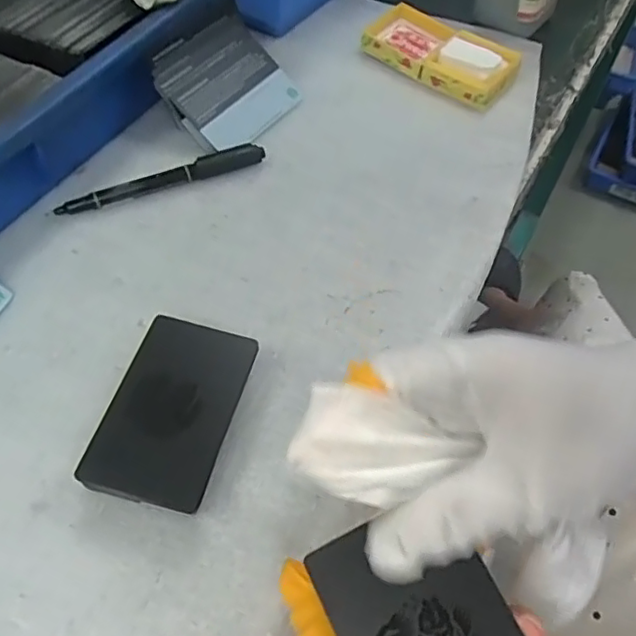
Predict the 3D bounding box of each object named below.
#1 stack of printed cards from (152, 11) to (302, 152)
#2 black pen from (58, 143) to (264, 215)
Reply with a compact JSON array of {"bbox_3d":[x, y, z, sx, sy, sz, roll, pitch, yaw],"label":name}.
[{"bbox_3d":[-0.063,-0.158,0.405,0.078,0.016,0.085,47,62,-12],"label":"stack of printed cards"},{"bbox_3d":[-0.094,-0.084,0.368,0.127,0.011,0.014,-22,60,-16],"label":"black pen"}]

